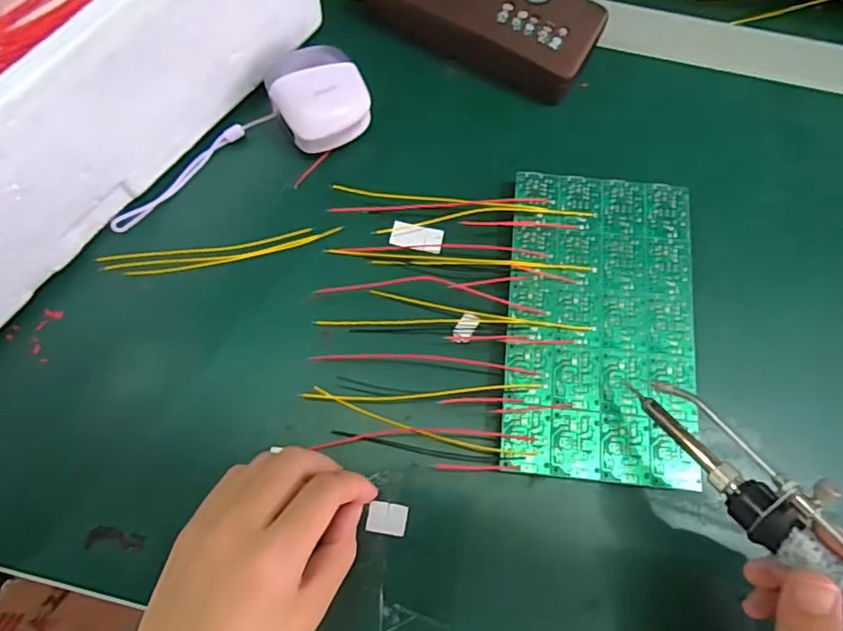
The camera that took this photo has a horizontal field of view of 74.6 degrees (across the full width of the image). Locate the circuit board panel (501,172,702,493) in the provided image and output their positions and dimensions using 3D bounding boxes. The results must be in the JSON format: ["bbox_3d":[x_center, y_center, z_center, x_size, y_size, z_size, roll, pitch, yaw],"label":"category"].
[{"bbox_3d":[0.100,0.002,0.308,0.101,0.004,0.173,6,73,1],"label":"circuit board panel"}]

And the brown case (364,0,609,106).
[{"bbox_3d":[0.039,-0.198,0.359,0.150,0.035,0.058,28,75,7],"label":"brown case"}]

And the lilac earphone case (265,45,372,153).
[{"bbox_3d":[-0.062,-0.134,0.337,0.055,0.034,0.053,-32,76,-10],"label":"lilac earphone case"}]

